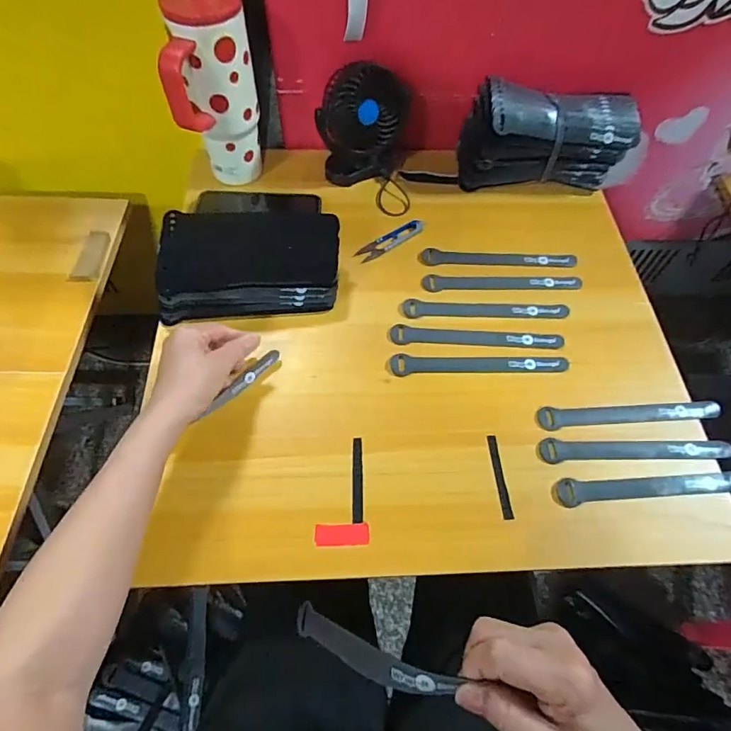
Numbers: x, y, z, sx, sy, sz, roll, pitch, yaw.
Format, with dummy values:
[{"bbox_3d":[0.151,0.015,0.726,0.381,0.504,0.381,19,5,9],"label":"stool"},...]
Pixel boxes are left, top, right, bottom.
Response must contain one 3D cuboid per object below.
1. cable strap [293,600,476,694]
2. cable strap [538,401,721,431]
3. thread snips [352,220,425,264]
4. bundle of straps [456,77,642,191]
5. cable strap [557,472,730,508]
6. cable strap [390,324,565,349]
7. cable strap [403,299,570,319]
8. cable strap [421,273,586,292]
[{"bbox_3d":[-0.005,0.212,0.354,0.019,0.167,0.024,42,59,-27],"label":"cable strap"},{"bbox_3d":[0.277,0.050,0.493,0.190,0.009,0.024,-1,61,-2],"label":"cable strap"},{"bbox_3d":[0.032,-0.162,0.609,0.101,0.008,0.024,-32,67,-18],"label":"thread snips"},{"bbox_3d":[0.242,-0.307,0.641,0.206,0.110,0.082,-1,61,-2],"label":"bundle of straps"},{"bbox_3d":[0.281,0.119,0.462,0.190,0.011,0.024,-3,61,-3],"label":"cable strap"},{"bbox_3d":[0.127,-0.031,0.544,0.193,0.008,0.023,2,61,0],"label":"cable strap"},{"bbox_3d":[0.142,-0.066,0.563,0.191,0.009,0.024,1,61,-1],"label":"cable strap"},{"bbox_3d":[0.167,-0.102,0.583,0.190,0.008,0.024,0,62,-2],"label":"cable strap"}]

